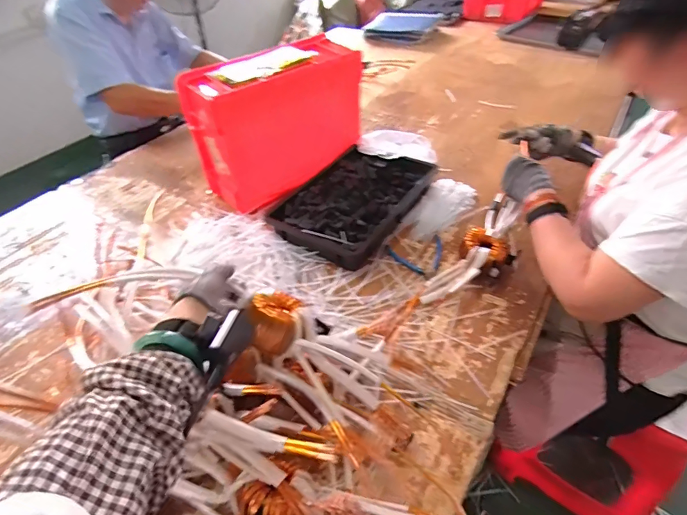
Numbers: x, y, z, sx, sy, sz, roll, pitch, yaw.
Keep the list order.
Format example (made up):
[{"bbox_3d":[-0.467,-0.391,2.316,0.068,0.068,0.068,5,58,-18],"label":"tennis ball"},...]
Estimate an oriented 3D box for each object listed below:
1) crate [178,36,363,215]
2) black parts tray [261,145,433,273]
[{"bbox_3d":[-0.138,-0.317,0.950,0.378,0.296,0.147,-34,49,-27],"label":"crate"},{"bbox_3d":[0.036,-0.131,0.907,0.231,0.057,0.370,24,50,29],"label":"black parts tray"}]

